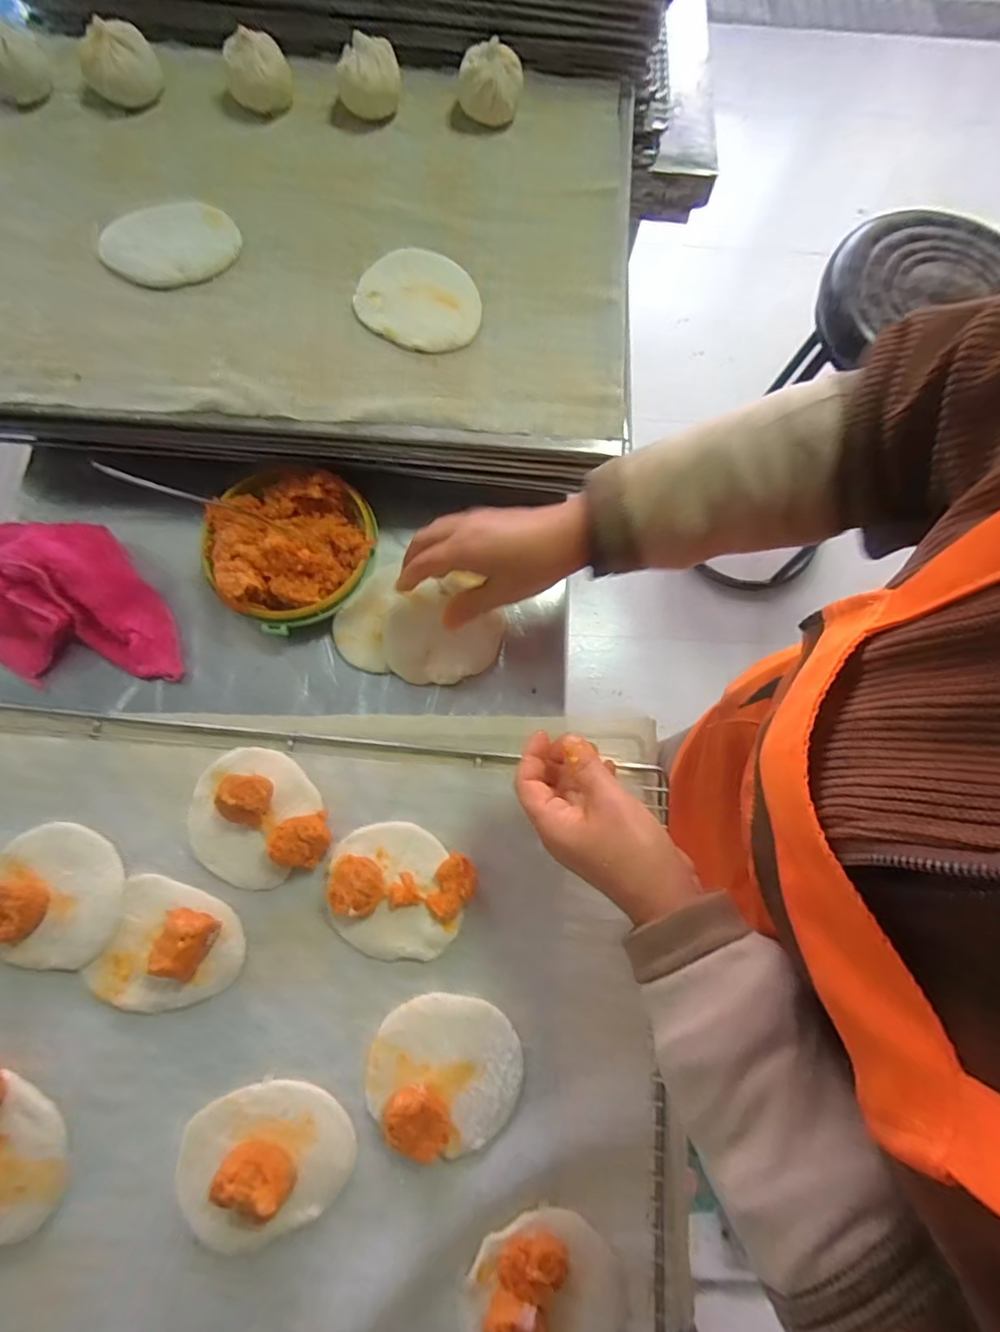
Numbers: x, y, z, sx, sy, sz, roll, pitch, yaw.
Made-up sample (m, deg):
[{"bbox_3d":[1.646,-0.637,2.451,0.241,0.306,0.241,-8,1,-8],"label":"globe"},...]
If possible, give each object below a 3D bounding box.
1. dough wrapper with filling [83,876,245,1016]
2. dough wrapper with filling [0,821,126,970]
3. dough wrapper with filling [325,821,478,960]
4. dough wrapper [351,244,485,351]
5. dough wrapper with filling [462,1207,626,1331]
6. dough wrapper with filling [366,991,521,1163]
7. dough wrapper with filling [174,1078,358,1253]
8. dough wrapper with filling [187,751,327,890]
[{"bbox_3d":[-0.229,0.194,0.364,0.094,0.034,0.080,15,74,3],"label":"dough wrapper with filling"},{"bbox_3d":[-0.308,0.158,0.370,0.086,0.023,0.090,0,74,-2],"label":"dough wrapper with filling"},{"bbox_3d":[-0.075,0.161,0.385,0.099,0.016,0.087,27,75,6],"label":"dough wrapper with filling"},{"bbox_3d":[-0.063,-0.304,0.448,0.101,0.011,0.101,1,75,-3],"label":"dough wrapper"},{"bbox_3d":[0.025,0.387,0.319,0.090,0.022,0.093,15,74,3],"label":"dough wrapper with filling"},{"bbox_3d":[-0.036,0.266,0.351,0.098,0.024,0.084,17,74,3],"label":"dough wrapper with filling"},{"bbox_3d":[-0.149,0.310,0.333,0.104,0.031,0.081,-23,76,-8],"label":"dough wrapper with filling"},{"bbox_3d":[-0.181,0.109,0.386,0.094,0.038,0.098,0,74,-2],"label":"dough wrapper with filling"}]

